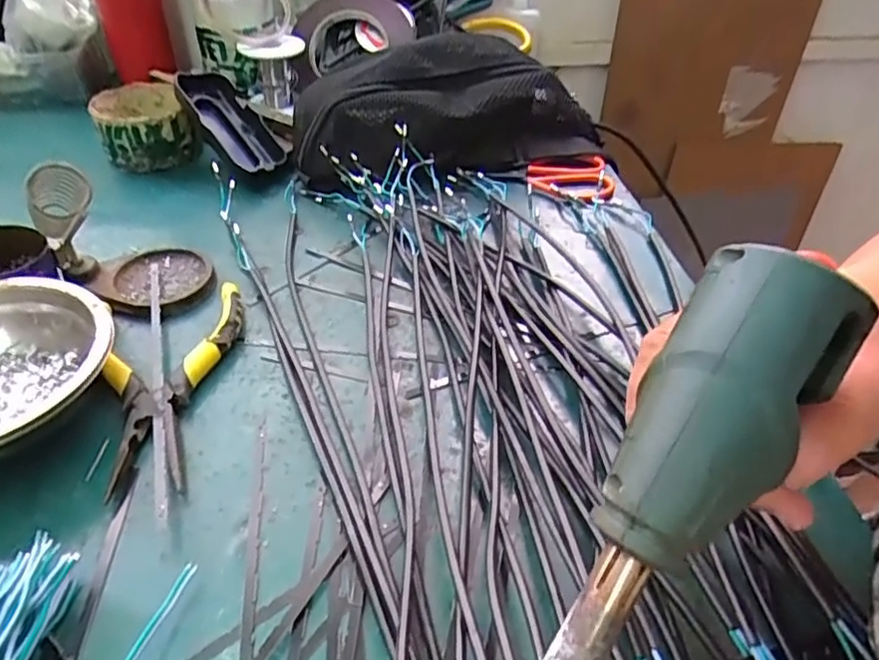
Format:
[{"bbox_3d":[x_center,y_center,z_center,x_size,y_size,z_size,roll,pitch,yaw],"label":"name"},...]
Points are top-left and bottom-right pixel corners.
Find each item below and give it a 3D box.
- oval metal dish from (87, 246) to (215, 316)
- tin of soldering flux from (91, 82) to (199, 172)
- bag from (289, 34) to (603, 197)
[{"bbox_3d":[-0.193,-0.034,0.420,0.074,0.010,0.064,-4,43,-8],"label":"oval metal dish"},{"bbox_3d":[-0.257,-0.177,0.539,0.073,0.048,0.078,2,42,-2],"label":"tin of soldering flux"},{"bbox_3d":[0.008,-0.181,0.519,0.249,0.111,0.086,-9,44,-14],"label":"bag"}]

